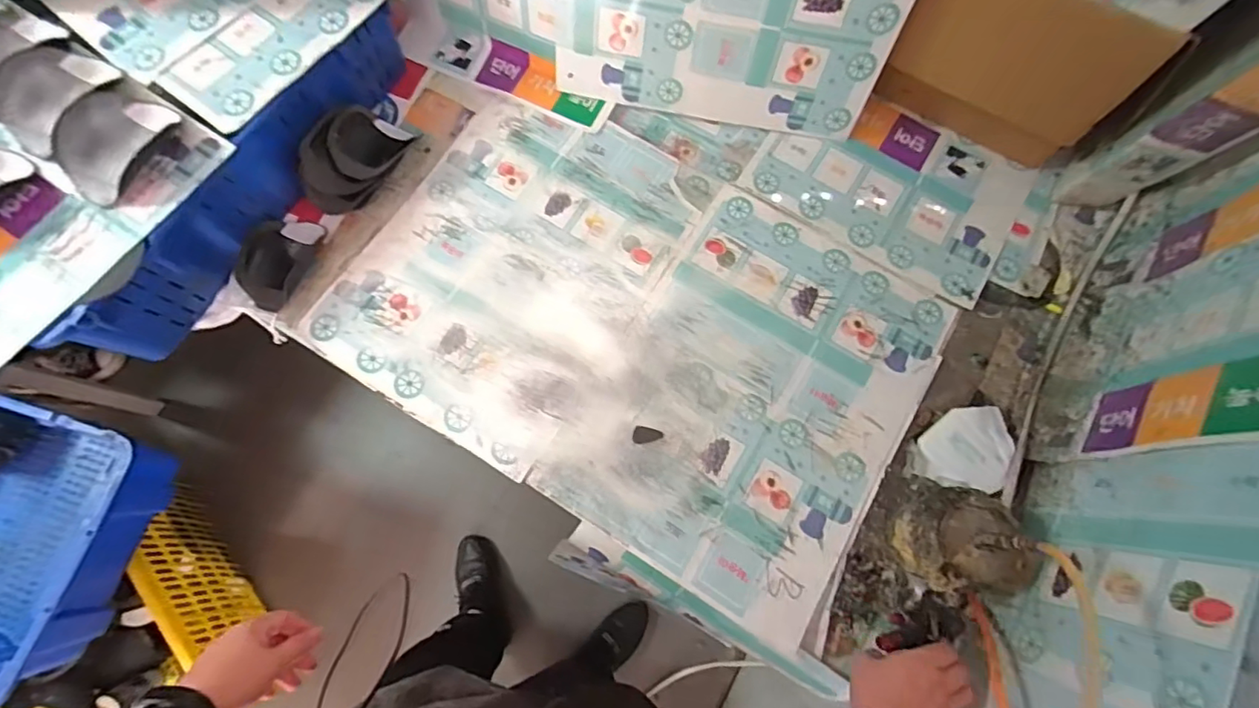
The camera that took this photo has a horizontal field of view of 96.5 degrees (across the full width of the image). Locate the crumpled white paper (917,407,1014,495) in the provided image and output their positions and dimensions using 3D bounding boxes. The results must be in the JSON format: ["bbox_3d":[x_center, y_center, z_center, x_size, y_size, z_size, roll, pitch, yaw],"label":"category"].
[{"bbox_3d":[0.452,0.125,0.744,0.112,0.026,0.108,2,74,-1],"label":"crumpled white paper"}]

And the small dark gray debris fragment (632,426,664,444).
[{"bbox_3d":[0.025,0.111,0.759,0.038,0.004,0.024,13,74,3],"label":"small dark gray debris fragment"}]

